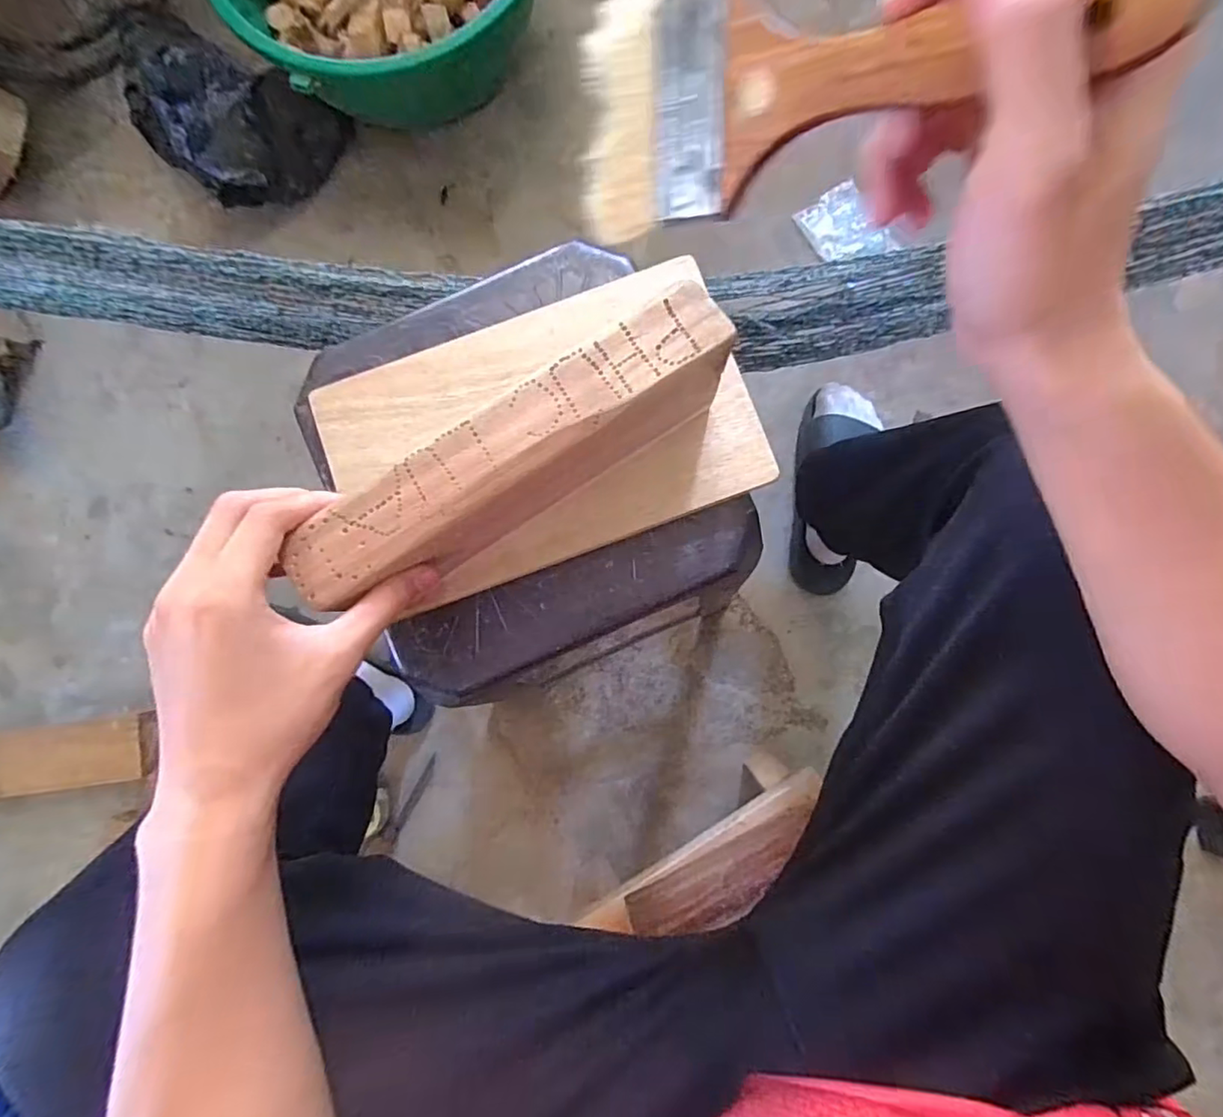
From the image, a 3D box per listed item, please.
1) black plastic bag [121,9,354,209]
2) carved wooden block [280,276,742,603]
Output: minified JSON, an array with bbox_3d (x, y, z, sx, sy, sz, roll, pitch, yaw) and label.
[{"bbox_3d":[-0.571,-0.658,0.873,0.301,0.099,0.219,35,87,4],"label":"black plastic bag"},{"bbox_3d":[-0.046,-0.048,0.326,0.228,0.104,0.049,-33,85,-3],"label":"carved wooden block"}]

